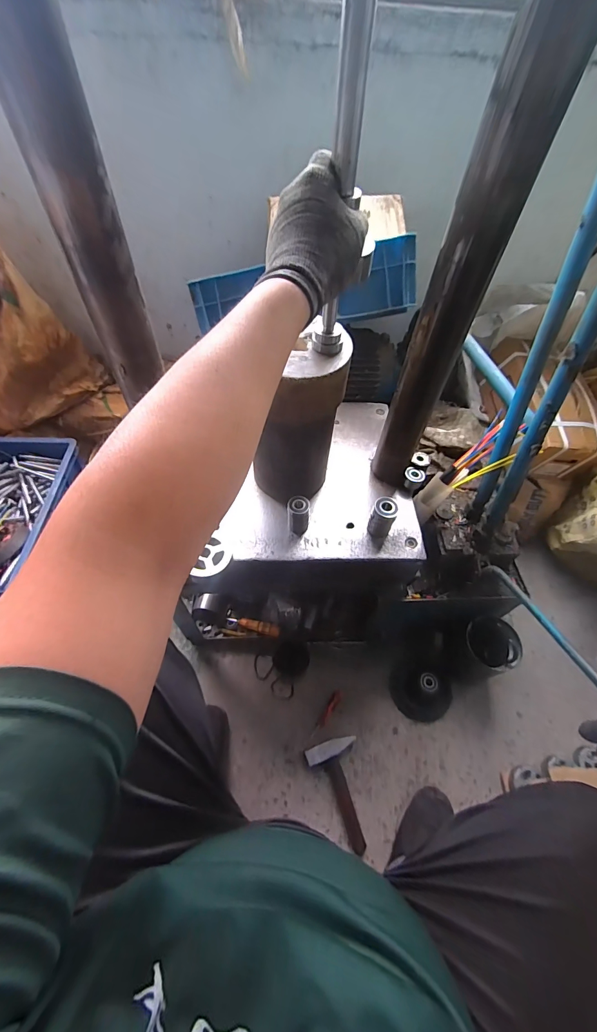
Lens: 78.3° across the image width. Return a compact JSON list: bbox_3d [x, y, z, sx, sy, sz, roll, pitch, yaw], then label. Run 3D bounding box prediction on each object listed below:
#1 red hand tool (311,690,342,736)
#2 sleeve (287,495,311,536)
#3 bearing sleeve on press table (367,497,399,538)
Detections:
[{"bbox_3d":[0.065,0.459,0.852,0.020,0.016,0.111,32,60,17],"label":"red hand tool"},{"bbox_3d":[0.000,-0.001,0.596,0.035,0.064,0.032,7,55,1],"label":"sleeve"},{"bbox_3d":[0.137,0.003,0.596,0.036,0.069,0.039,26,58,14],"label":"bearing sleeve on press table"}]

